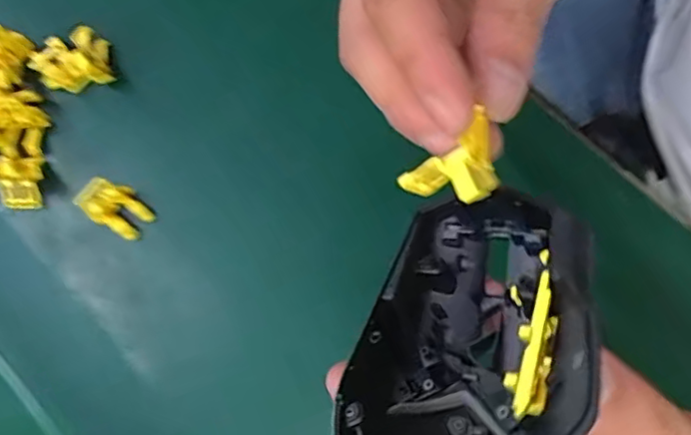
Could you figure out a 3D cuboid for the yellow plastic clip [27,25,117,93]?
[{"bbox_3d":[-0.152,-0.089,0.348,0.039,0.030,0.029,-10,77,5],"label":"yellow plastic clip"}]

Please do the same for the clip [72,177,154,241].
[{"bbox_3d":[-0.120,-0.005,0.330,0.030,0.029,0.024,33,84,12],"label":"clip"}]

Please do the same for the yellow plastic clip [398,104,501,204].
[{"bbox_3d":[0.036,-0.014,0.199,0.030,0.016,0.022,-34,80,-7],"label":"yellow plastic clip"}]

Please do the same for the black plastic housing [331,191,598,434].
[{"bbox_3d":[0.041,0.049,0.211,0.094,0.052,0.119,-15,45,39],"label":"black plastic housing"}]

